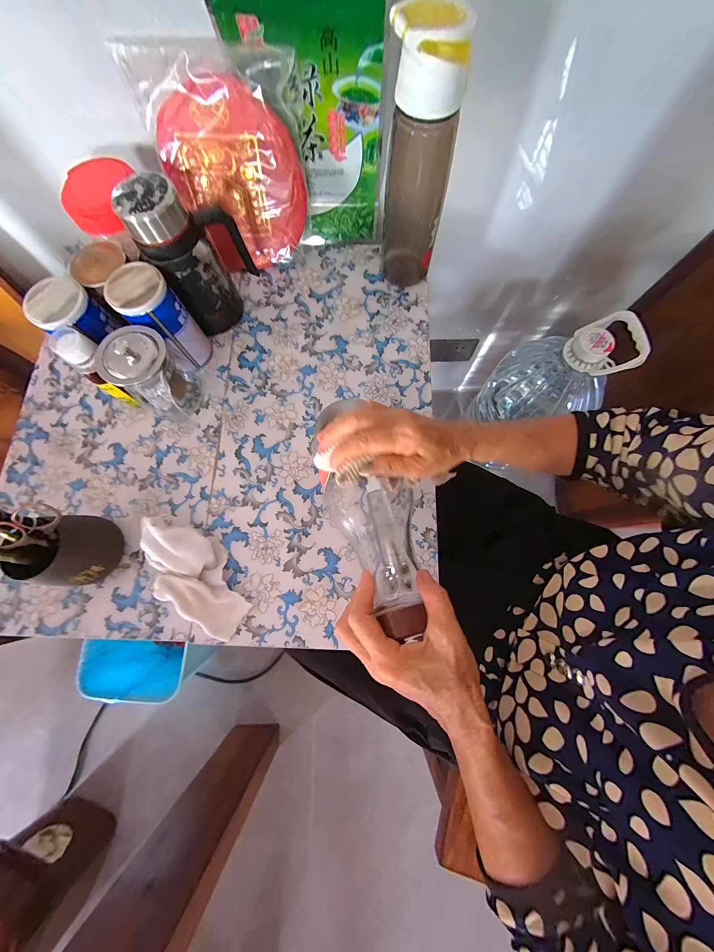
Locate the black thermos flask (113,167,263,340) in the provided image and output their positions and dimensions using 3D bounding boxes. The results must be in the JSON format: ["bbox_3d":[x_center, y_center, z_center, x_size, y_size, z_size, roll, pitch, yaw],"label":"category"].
[{"bbox_3d":[-0.201,-0.280,0.406,0.111,0.166,0.072,-42,79,-9],"label":"black thermos flask"}]

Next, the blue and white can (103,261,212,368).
[{"bbox_3d":[-0.246,-0.197,0.408,0.063,0.126,0.059,0,76,1],"label":"blue and white can"}]

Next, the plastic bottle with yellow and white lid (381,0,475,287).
[{"bbox_3d":[0.071,-0.359,0.378,0.078,0.244,0.069,11,76,4],"label":"plastic bottle with yellow and white lid"}]

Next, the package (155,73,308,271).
[{"bbox_3d":[-0.154,-0.382,0.414,0.169,0.184,0.017,-11,54,18],"label":"package"}]

